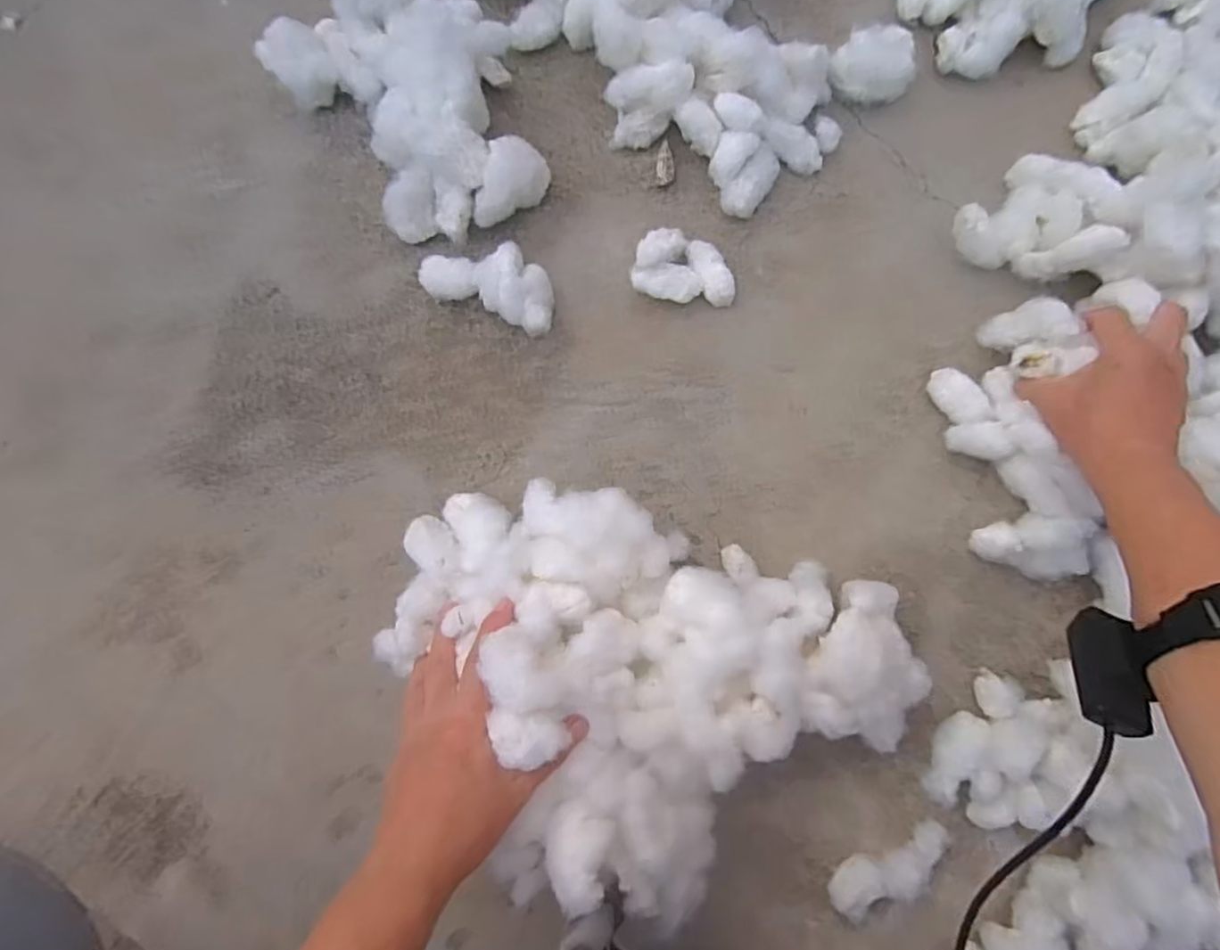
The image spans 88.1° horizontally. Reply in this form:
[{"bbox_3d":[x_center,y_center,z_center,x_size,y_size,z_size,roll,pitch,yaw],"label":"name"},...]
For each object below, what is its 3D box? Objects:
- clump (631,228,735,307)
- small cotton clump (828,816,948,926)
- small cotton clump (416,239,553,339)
[{"bbox_3d":[0.060,-0.161,0.500,0.079,0.026,0.053,15,84,3],"label":"clump"},{"bbox_3d":[0.208,0.293,0.465,0.094,0.018,0.040,-24,84,-1],"label":"small cotton clump"},{"bbox_3d":[-0.093,-0.153,0.501,0.112,0.042,0.055,23,85,4],"label":"small cotton clump"}]

